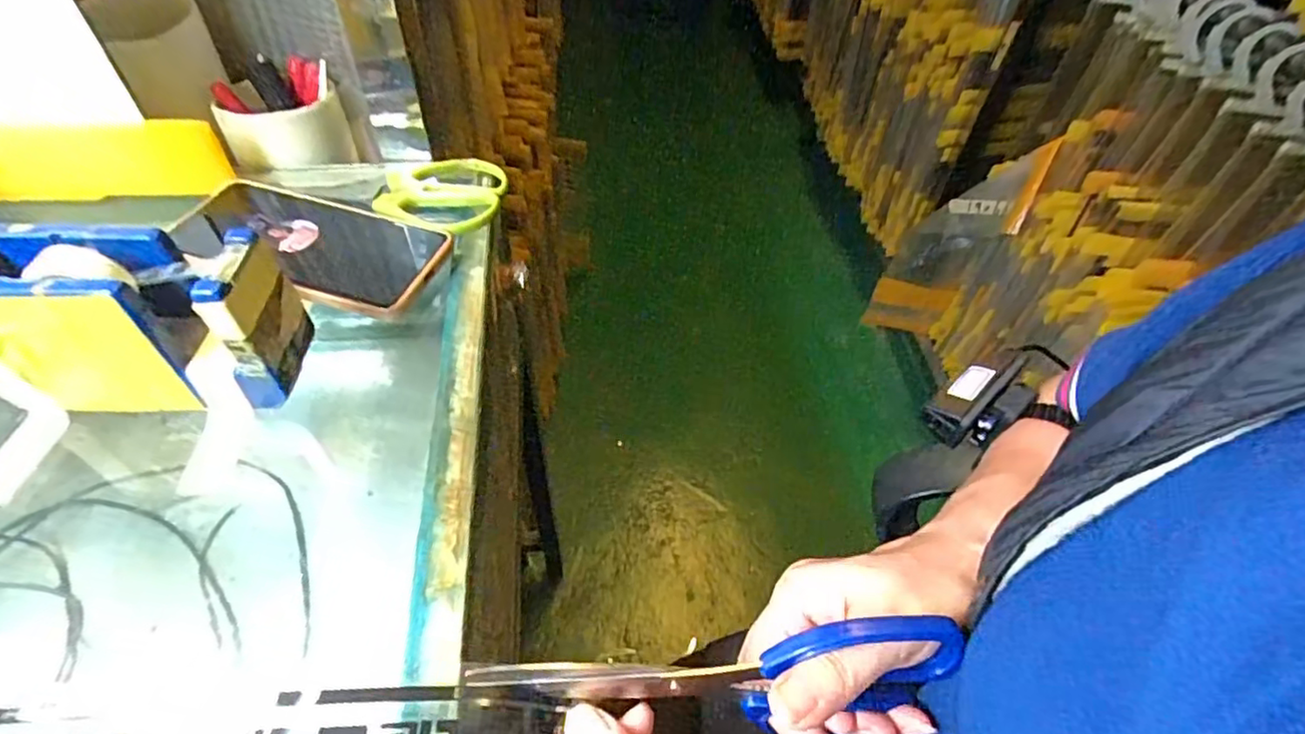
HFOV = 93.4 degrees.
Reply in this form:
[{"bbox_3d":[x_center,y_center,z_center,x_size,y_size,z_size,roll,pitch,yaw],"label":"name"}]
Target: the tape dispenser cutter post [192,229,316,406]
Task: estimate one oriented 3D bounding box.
[{"bbox_3d":[-0.184,-0.022,0.288,0.017,0.074,0.048,2,51,-1],"label":"tape dispenser cutter post"}]

